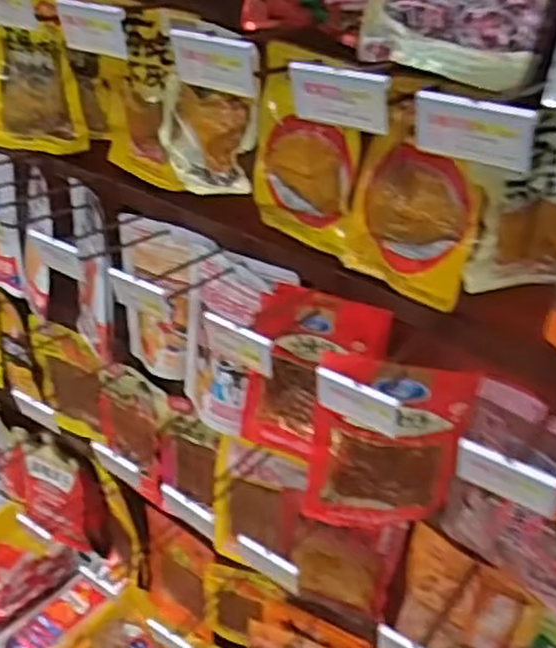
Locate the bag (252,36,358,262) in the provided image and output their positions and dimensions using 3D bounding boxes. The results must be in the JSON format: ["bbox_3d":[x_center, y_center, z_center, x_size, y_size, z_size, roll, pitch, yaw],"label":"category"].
[{"bbox_3d":[0.031,-0.183,0.810,0.124,0.209,0.022,23,38,25],"label":"bag"}]

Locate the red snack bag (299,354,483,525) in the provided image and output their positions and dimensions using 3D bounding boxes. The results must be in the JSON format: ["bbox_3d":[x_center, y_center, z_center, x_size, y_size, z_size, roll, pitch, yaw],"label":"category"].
[{"bbox_3d":[0.122,0.137,0.840,0.165,0.256,0.031,3,34,-2],"label":"red snack bag"}]

